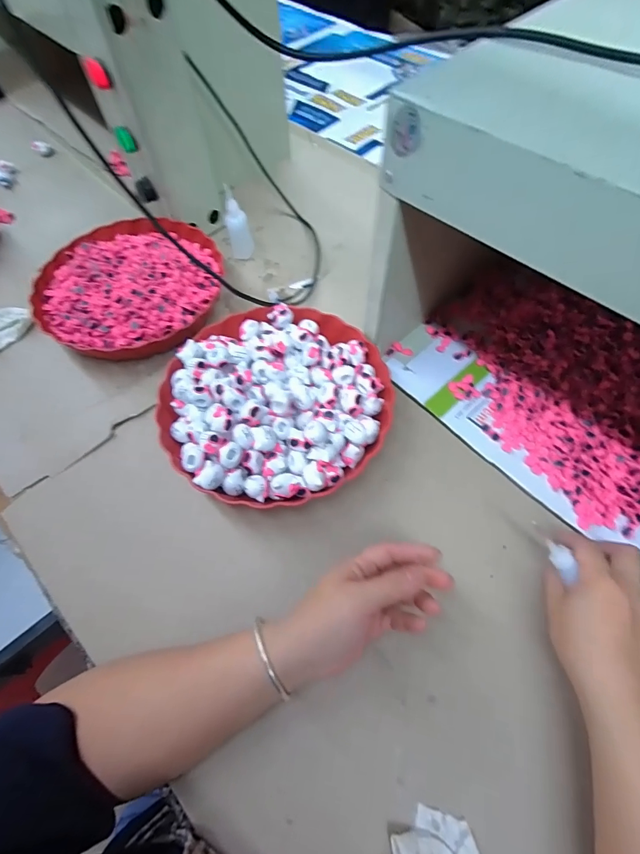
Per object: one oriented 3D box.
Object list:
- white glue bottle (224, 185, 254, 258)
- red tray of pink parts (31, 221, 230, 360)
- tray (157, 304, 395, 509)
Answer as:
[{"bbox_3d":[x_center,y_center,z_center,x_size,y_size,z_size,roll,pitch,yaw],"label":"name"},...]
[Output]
[{"bbox_3d":[-0.120,-0.293,0.579,0.032,0.090,0.034,-8,62,-3],"label":"white glue bottle"},{"bbox_3d":[-0.259,-0.199,0.535,0.241,0.045,0.246,5,62,4],"label":"red tray of pink parts"},{"bbox_3d":[-0.046,-0.036,0.430,0.236,0.060,0.238,28,66,15],"label":"tray"}]

